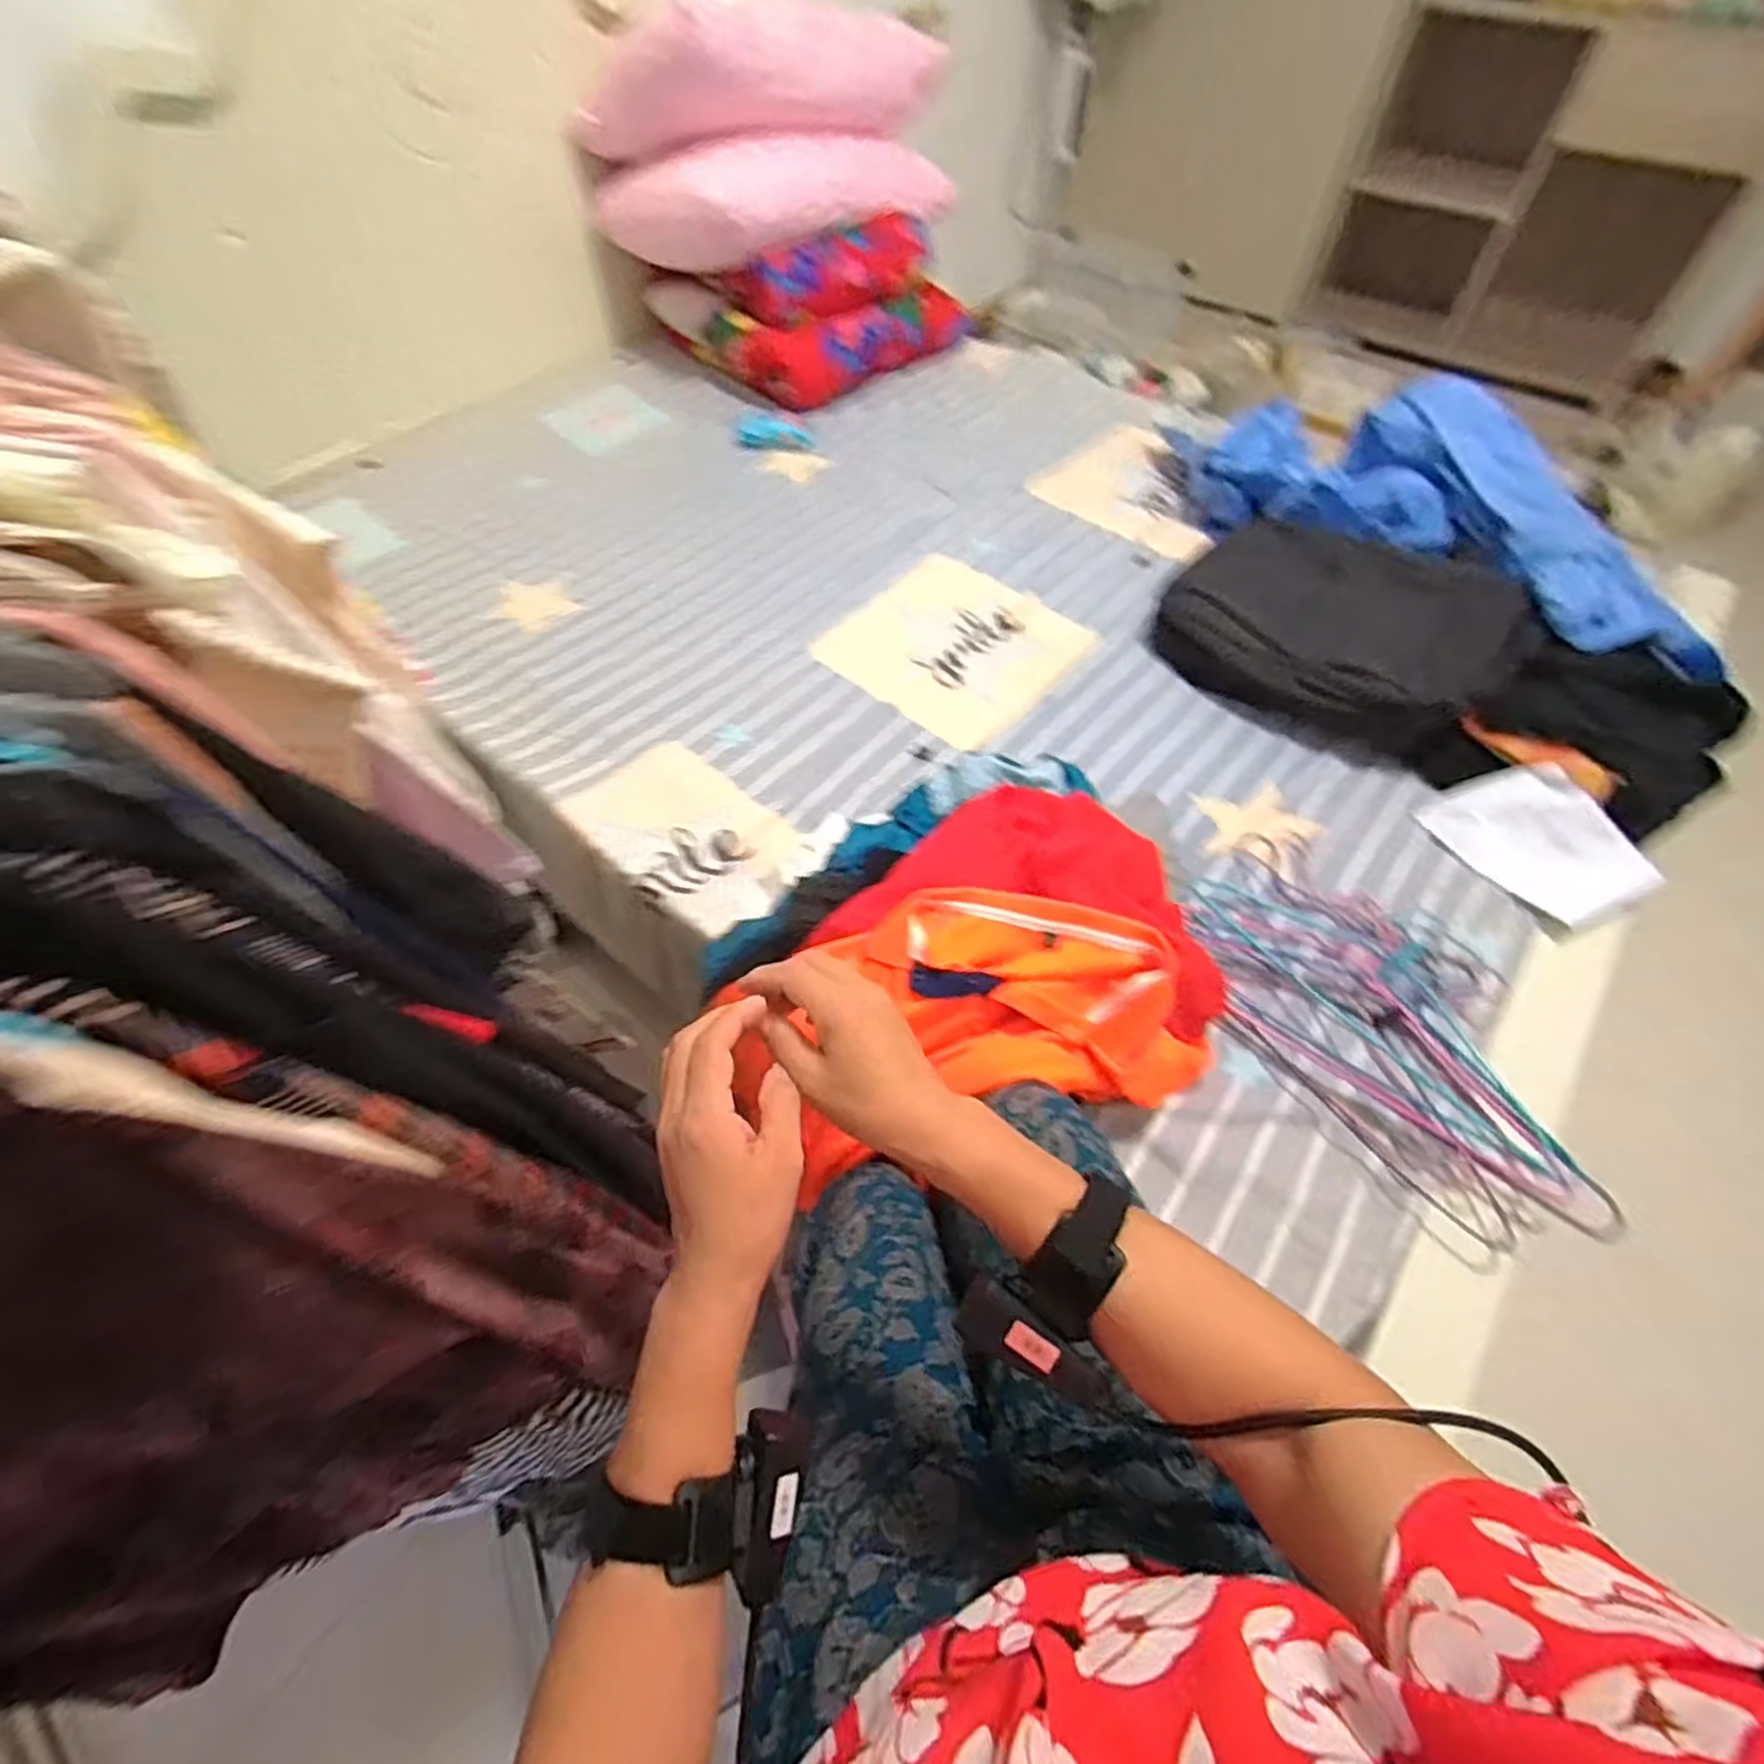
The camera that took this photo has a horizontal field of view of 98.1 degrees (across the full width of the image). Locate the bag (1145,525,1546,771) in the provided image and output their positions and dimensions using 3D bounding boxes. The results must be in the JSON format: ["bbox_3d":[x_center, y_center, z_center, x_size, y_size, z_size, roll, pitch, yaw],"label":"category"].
[{"bbox_3d":[0.626,-0.357,1.078,0.431,0.162,0.256,39,63,23],"label":"bag"}]

